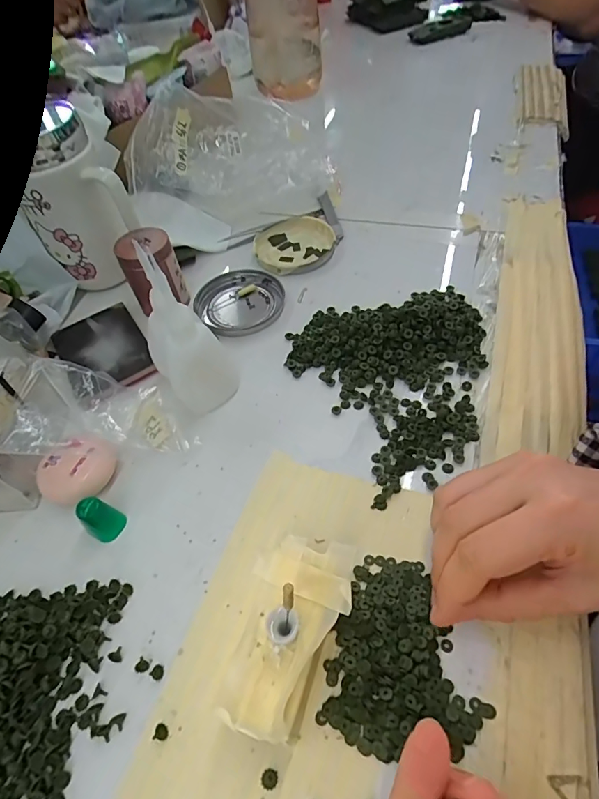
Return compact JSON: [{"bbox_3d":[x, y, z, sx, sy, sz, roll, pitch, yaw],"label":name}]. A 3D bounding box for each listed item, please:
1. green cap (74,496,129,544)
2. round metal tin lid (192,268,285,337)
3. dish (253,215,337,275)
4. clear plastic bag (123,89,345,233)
[{"bbox_3d":[-0.121,0.071,0.269,0.016,0.029,0.019,27,60,23],"label":"green cap"},{"bbox_3d":[-0.054,-0.088,0.398,0.076,0.009,0.080,-3,53,4],"label":"round metal tin lid"},{"bbox_3d":[-0.006,-0.154,0.438,0.077,0.008,0.085,23,59,21],"label":"dish"},{"bbox_3d":[-0.067,-0.258,0.472,0.209,0.089,0.119,-3,53,4],"label":"clear plastic bag"}]

